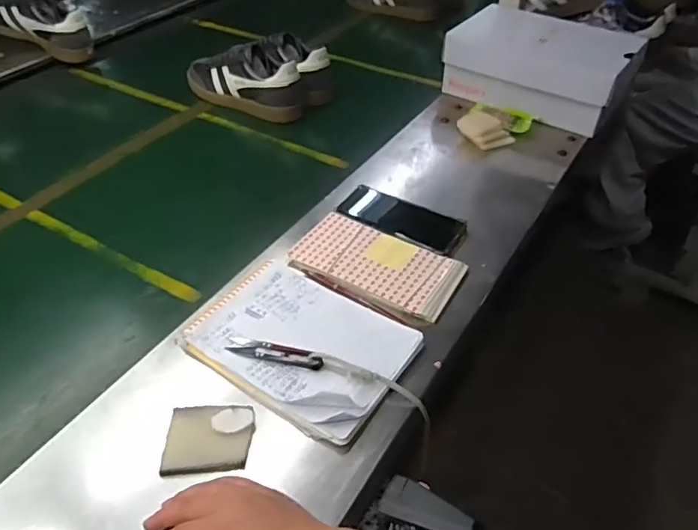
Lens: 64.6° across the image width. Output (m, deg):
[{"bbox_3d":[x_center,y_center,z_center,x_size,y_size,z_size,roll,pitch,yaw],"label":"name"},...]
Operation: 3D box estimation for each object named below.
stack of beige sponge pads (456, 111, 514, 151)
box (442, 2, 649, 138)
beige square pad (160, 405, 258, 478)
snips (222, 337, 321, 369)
[{"bbox_3d":[0.218,-0.218,0.889,0.060,0.030,0.078,-23,49,-22],"label":"stack of beige sponge pads"},{"bbox_3d":[0.332,-0.350,0.969,0.296,0.119,0.167,27,51,25],"label":"box"},{"bbox_3d":[-0.127,0.157,0.500,0.077,0.010,0.060,-3,45,-4],"label":"beige square pad"},{"bbox_3d":[-0.075,0.086,0.563,0.103,0.020,0.024,12,46,12],"label":"snips"}]

